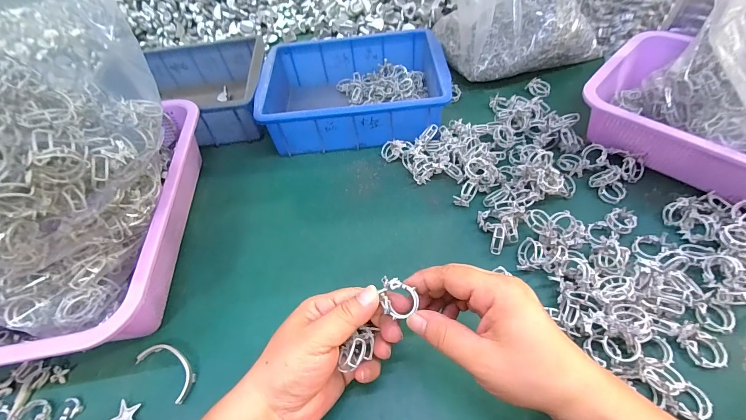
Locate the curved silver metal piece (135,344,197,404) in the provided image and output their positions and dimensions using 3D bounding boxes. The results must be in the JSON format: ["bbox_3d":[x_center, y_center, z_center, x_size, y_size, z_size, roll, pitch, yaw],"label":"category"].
[{"bbox_3d":[-0.184,0.142,0.296,0.064,0.006,0.027,27,61,22],"label":"curved silver metal piece"}]

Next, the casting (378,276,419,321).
[{"bbox_3d":[0.018,0.064,0.237,0.029,0.008,0.025,21,85,20],"label":"casting"}]

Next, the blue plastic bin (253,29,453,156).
[{"bbox_3d":[-0.027,-0.173,0.470,0.247,0.067,0.186,-3,55,3],"label":"blue plastic bin"}]

